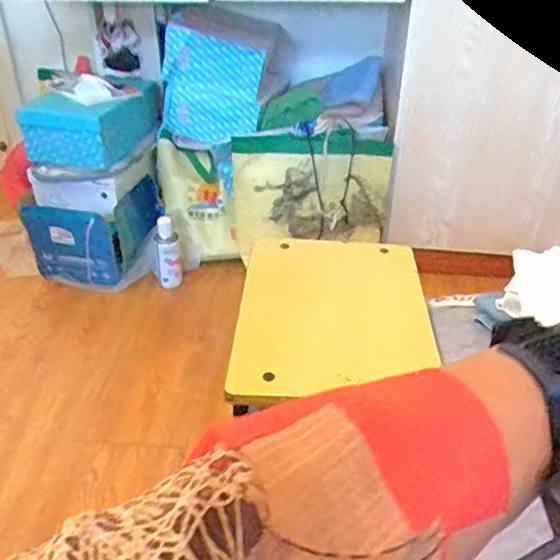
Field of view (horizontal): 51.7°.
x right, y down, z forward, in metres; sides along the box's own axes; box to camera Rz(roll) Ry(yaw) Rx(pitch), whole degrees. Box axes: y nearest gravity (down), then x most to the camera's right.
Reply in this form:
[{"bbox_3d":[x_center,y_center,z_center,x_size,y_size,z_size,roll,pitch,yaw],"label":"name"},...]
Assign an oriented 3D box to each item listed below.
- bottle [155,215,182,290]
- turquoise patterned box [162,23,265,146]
[{"bbox_3d":[-0.270,-0.054,1.393,0.055,0.180,0.056,-4,34,-8],"label":"bottle"},{"bbox_3d":[-0.167,-0.465,1.424,0.241,0.251,0.080,7,11,-9],"label":"turquoise patterned box"}]

